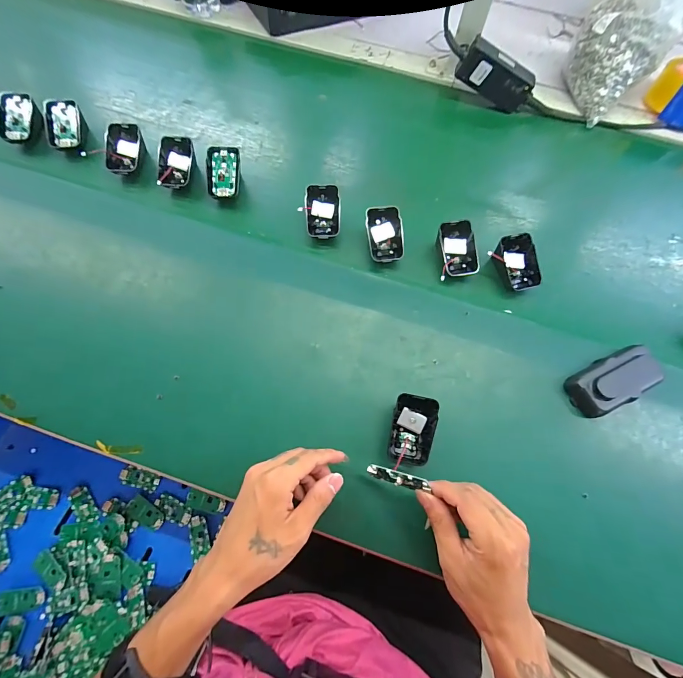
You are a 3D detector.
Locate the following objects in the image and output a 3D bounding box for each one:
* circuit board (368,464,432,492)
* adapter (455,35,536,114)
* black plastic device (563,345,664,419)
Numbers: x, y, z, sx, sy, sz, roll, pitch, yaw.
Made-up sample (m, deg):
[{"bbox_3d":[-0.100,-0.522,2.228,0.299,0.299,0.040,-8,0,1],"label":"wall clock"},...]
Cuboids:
[{"bbox_3d":[0.054,0.132,0.335,0.060,0.021,0.012,0,63,36],"label":"circuit board"},{"bbox_3d":[0.239,-0.403,0.542,0.116,0.055,0.028,24,68,-15],"label":"adapter"},{"bbox_3d":[0.307,0.047,0.399,0.104,0.031,0.050,-22,71,-11],"label":"black plastic device"}]

